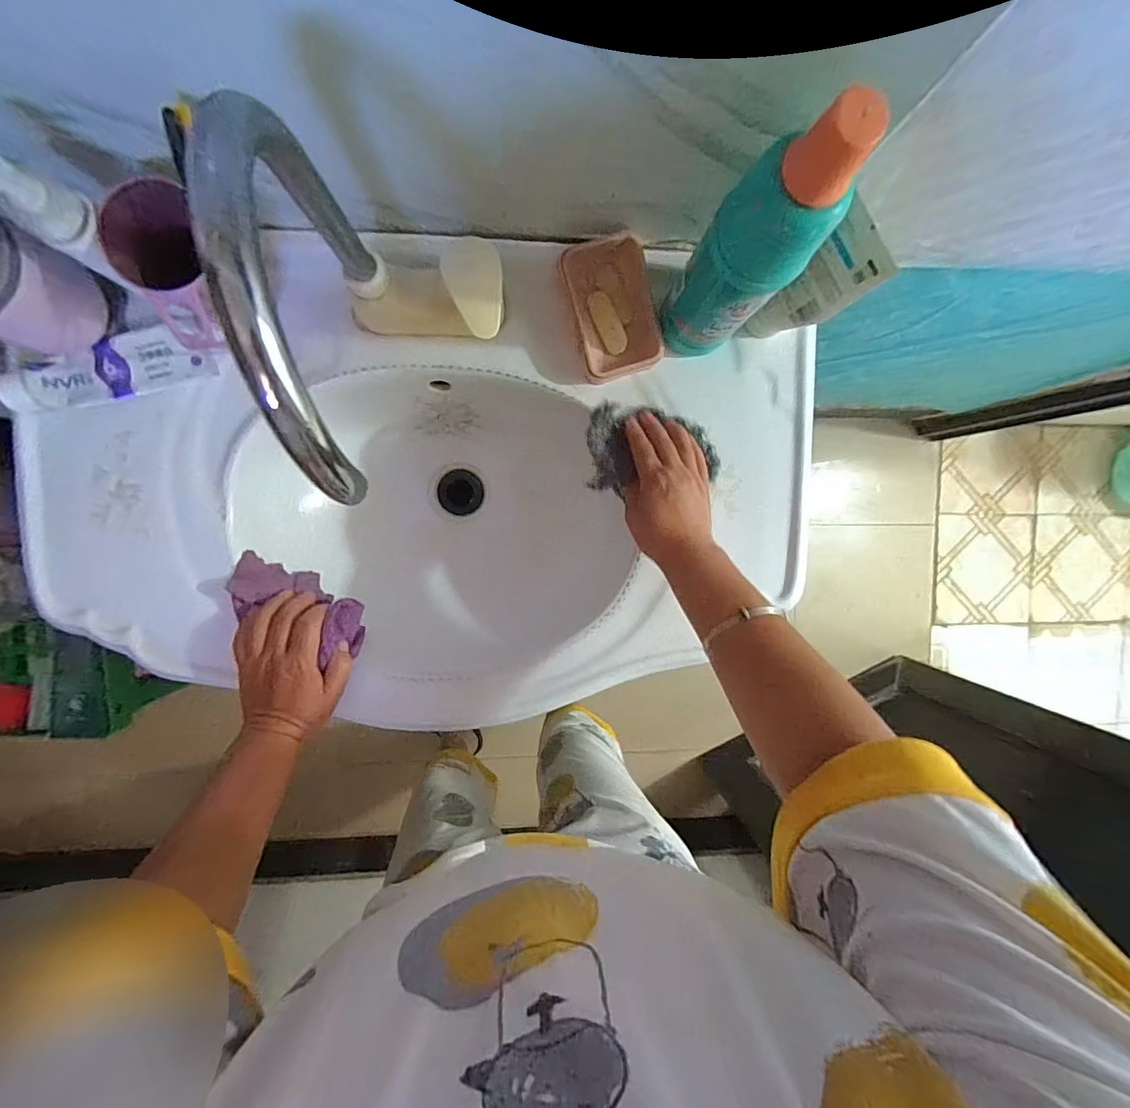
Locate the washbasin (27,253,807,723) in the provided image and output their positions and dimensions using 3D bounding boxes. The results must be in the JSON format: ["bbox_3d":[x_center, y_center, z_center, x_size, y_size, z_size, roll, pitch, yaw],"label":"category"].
[{"bbox_3d":[-0.120,-0.051,0.544,0.749,0.162,0.418,-5,95,-1],"label":"washbasin"}]

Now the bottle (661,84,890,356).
[{"bbox_3d":[0.130,-0.215,0.351,0.063,0.223,0.061,5,94,-5],"label":"bottle"}]

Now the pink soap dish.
[{"bbox_3d":[0.045,-0.231,0.458,0.076,0.038,0.115,-17,96,-3],"label":"pink soap dish"}]

